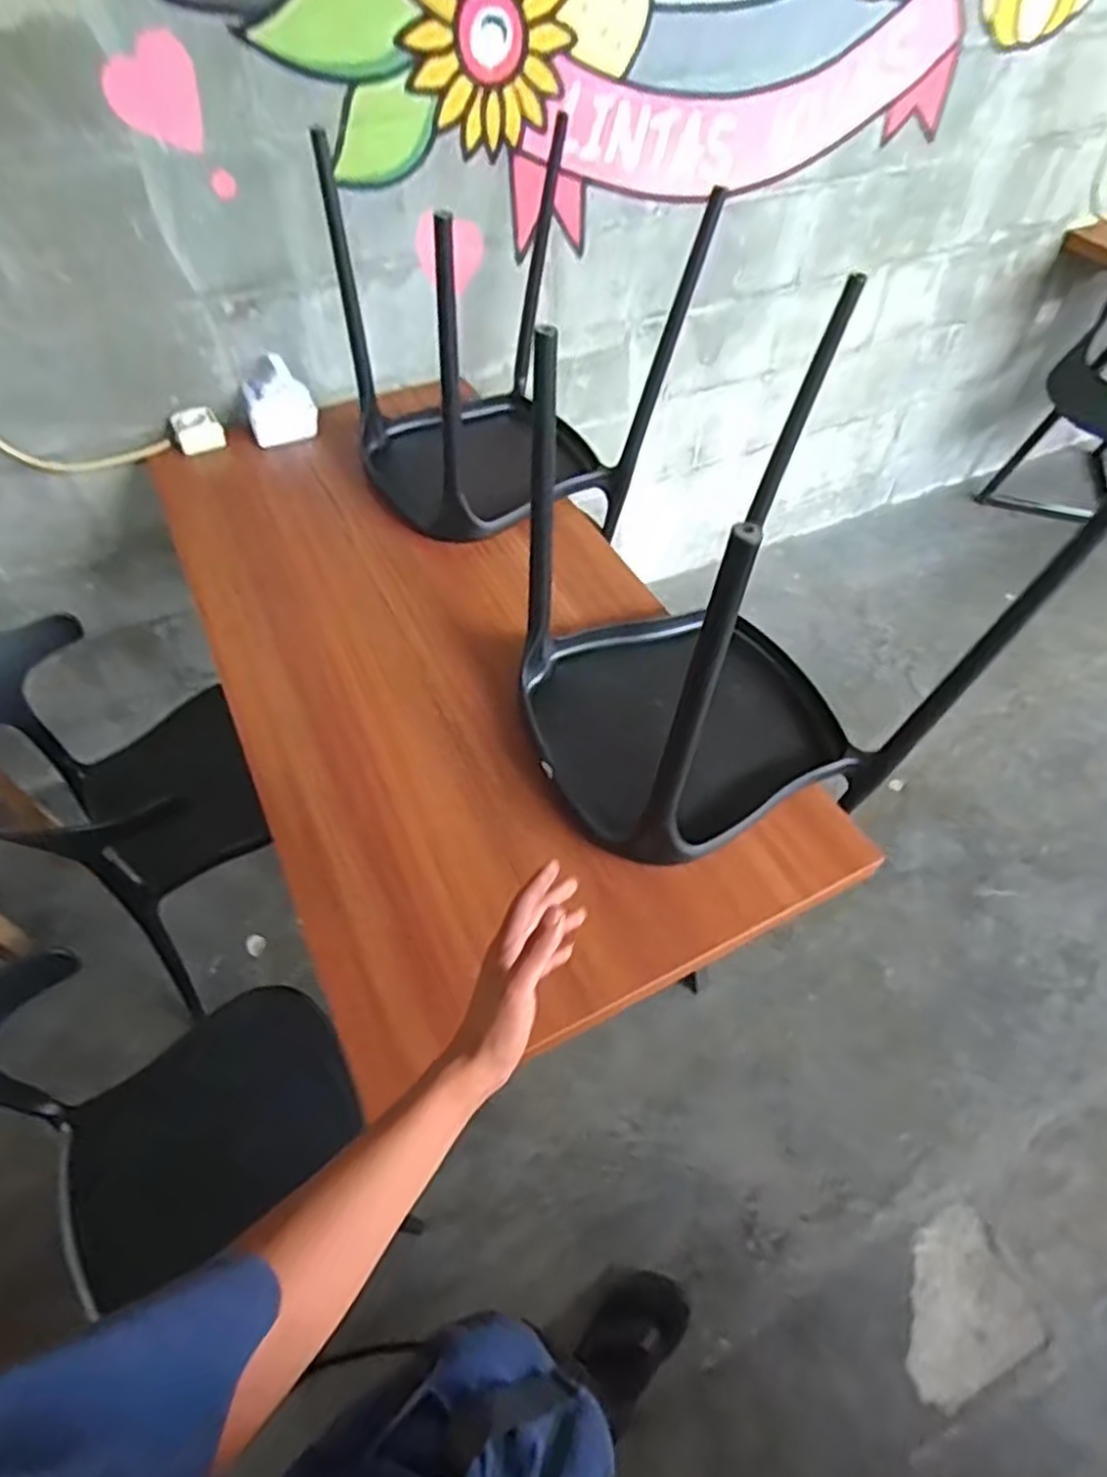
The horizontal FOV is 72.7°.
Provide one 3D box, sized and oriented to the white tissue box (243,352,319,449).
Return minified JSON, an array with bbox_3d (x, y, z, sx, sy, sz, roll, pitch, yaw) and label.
[{"bbox_3d":[-0.482,-0.593,1.323,0.112,0.121,0.086,-16,53,-12],"label":"white tissue box"}]

